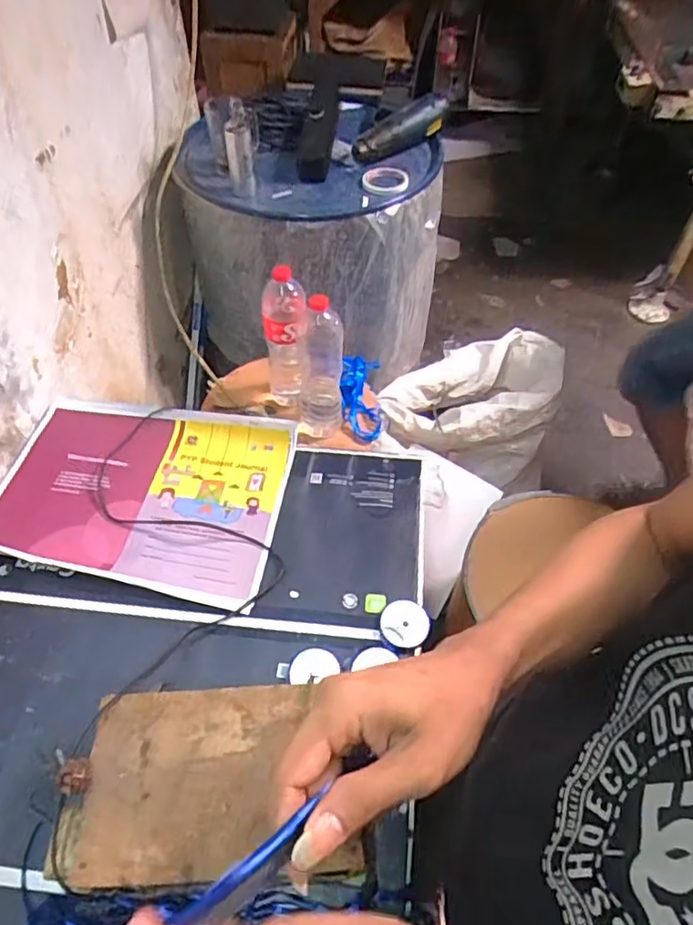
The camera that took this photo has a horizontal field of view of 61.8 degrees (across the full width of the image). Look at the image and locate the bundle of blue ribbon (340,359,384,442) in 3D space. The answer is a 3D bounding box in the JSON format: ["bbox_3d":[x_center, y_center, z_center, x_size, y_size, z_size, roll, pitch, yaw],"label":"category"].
[{"bbox_3d":[0.032,-0.140,1.214,0.089,0.097,0.170,-2,53,-2],"label":"bundle of blue ribbon"}]

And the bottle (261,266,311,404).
[{"bbox_3d":[-0.115,-0.223,1.124,0.085,0.301,0.099,-6,53,-5],"label":"bottle"}]

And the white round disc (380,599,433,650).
[{"bbox_3d":[0.074,0.200,0.717,0.062,0.007,0.060,0,53,0],"label":"white round disc"}]

